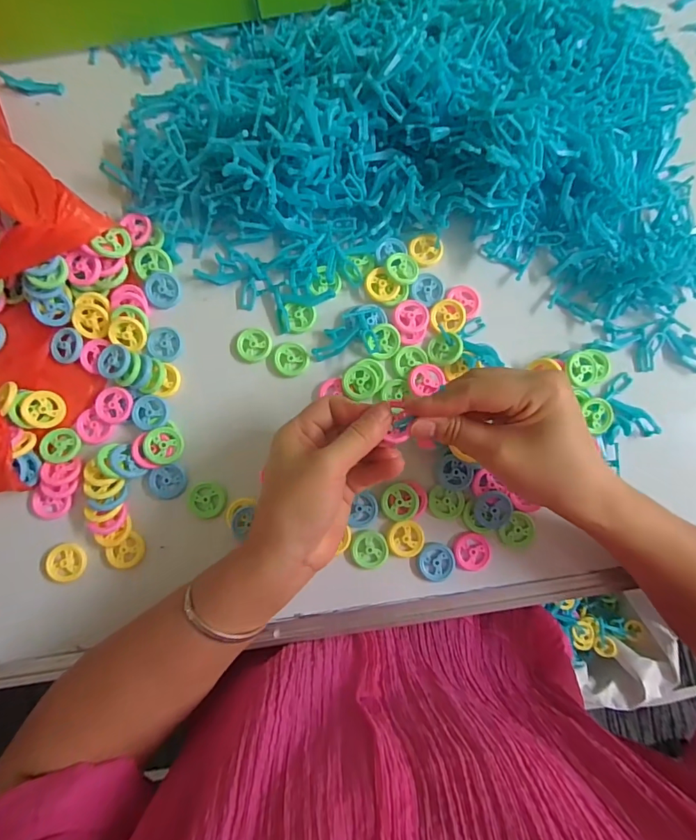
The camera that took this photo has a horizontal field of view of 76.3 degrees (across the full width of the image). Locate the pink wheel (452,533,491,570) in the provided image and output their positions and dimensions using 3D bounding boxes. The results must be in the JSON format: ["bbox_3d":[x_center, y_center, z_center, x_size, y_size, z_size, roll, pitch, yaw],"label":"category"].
[{"bbox_3d":[0.100,0.105,0.354,0.030,0.004,0.029,0,82,-1],"label":"pink wheel"}]

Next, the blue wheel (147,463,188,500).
[{"bbox_3d":[-0.144,0.050,0.355,0.030,0.006,0.026,-11,82,-2],"label":"blue wheel"}]

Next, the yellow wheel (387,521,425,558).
[{"bbox_3d":[0.046,0.095,0.353,0.029,0.004,0.028,0,82,-1],"label":"yellow wheel"}]

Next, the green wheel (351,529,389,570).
[{"bbox_3d":[0.018,0.103,0.353,0.029,0.004,0.030,0,82,-1],"label":"green wheel"}]

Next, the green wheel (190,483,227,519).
[{"bbox_3d":[-0.112,0.065,0.356,0.027,0.004,0.026,0,82,-1],"label":"green wheel"}]

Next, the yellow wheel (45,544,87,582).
[{"bbox_3d":[-0.221,0.112,0.347,0.028,0.005,0.028,0,82,-1],"label":"yellow wheel"}]

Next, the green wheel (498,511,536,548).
[{"bbox_3d":[0.139,0.090,0.359,0.025,0.007,0.029,40,83,5],"label":"green wheel"}]

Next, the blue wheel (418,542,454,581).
[{"bbox_3d":[0.071,0.113,0.352,0.029,0.004,0.029,0,82,-1],"label":"blue wheel"}]

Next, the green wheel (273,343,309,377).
[{"bbox_3d":[-0.047,-0.051,0.370,0.029,0.004,0.028,0,82,-1],"label":"green wheel"}]

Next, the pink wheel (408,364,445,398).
[{"bbox_3d":[0.065,-0.034,0.366,0.028,0.007,0.025,2,82,0],"label":"pink wheel"}]

